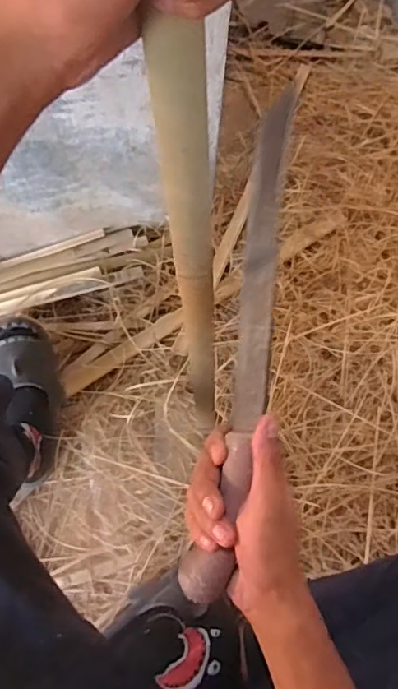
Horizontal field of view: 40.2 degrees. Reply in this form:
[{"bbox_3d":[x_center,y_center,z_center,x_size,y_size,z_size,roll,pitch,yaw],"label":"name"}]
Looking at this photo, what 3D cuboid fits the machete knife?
[{"bbox_3d":[0.038,-0.010,0.422,0.037,0.029,0.400,9,80,1],"label":"machete knife"}]

